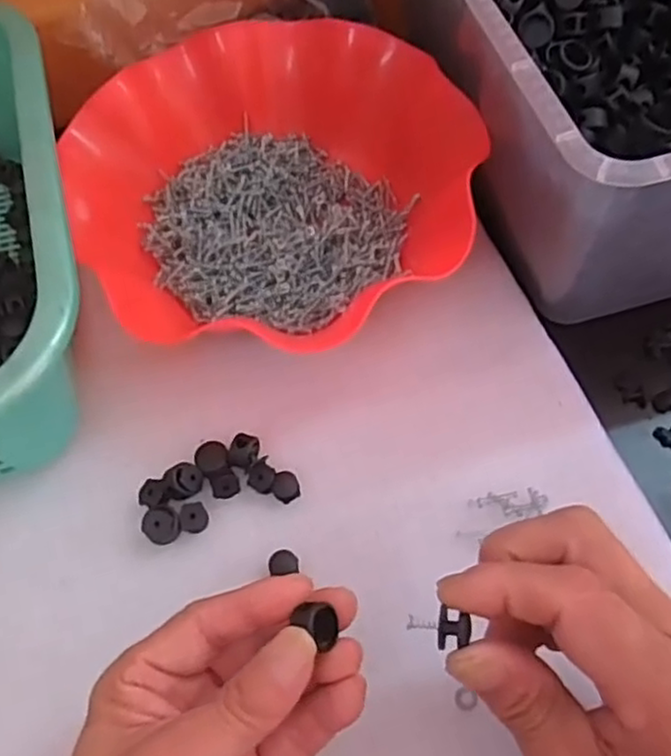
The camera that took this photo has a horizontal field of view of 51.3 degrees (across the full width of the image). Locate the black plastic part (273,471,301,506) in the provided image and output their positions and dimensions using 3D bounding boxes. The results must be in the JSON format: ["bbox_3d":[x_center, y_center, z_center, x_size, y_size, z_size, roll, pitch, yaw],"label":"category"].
[{"bbox_3d":[-0.024,0.053,0.339,0.012,0.005,0.015,-15,61,-5],"label":"black plastic part"}]

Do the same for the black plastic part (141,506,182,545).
[{"bbox_3d":[-0.082,0.069,0.330,0.017,0.010,0.018,-1,61,3],"label":"black plastic part"}]

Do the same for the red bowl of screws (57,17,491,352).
[{"bbox_3d":[-0.037,-0.106,0.386,0.208,0.058,0.214,-1,61,3],"label":"red bowl of screws"}]

